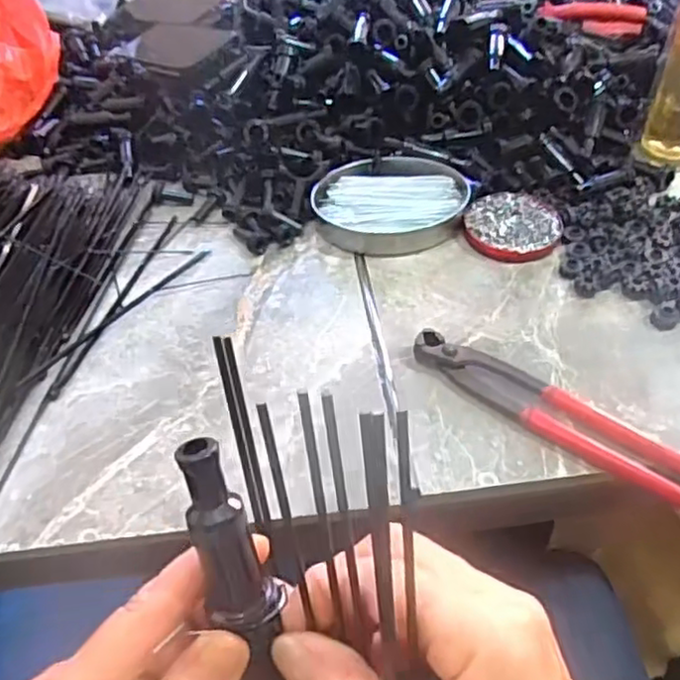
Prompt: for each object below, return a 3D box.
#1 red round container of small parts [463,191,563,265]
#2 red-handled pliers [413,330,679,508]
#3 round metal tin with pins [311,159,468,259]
[{"bbox_3d":[0.150,-0.099,0.587,0.082,0.011,0.077,-1,49,1],"label":"red round container of small parts"},{"bbox_3d":[0.140,0.046,0.447,0.202,0.020,0.036,29,56,25],"label":"red-handled pliers"},{"bbox_3d":[0.046,-0.122,0.602,0.134,0.022,0.109,-6,49,-3],"label":"round metal tin with pins"}]

